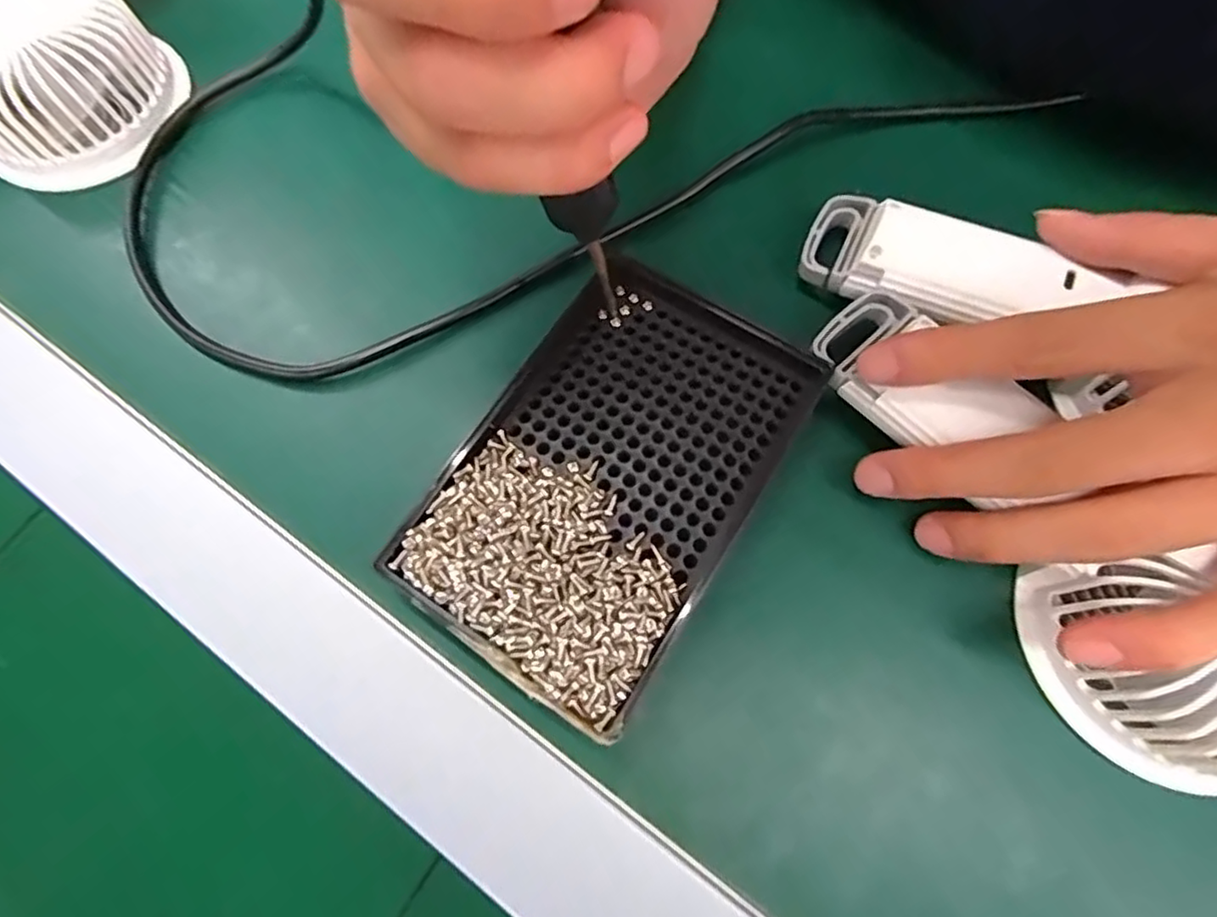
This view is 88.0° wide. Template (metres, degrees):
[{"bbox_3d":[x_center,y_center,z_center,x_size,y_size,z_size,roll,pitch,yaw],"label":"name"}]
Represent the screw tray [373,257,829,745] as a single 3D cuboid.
[{"bbox_3d":[0.001,0.002,0.213,0.091,0.028,0.141,32,73,12],"label":"screw tray"}]

